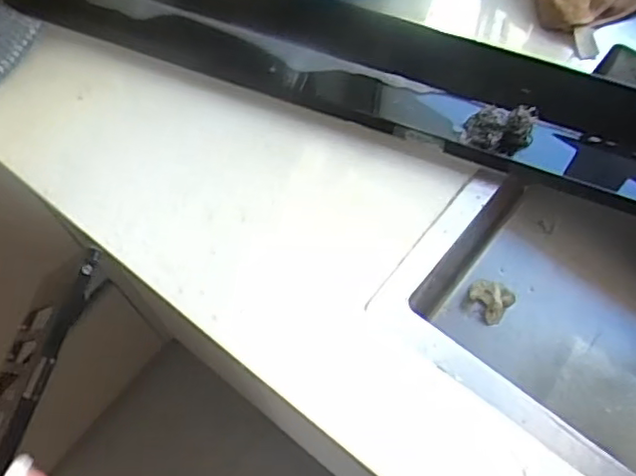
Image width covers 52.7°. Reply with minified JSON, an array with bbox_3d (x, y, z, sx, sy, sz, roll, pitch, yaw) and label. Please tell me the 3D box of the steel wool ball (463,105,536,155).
[{"bbox_3d":[0.160,-0.096,0.567,0.057,0.031,0.043,21,67,11],"label":"steel wool ball"}]

